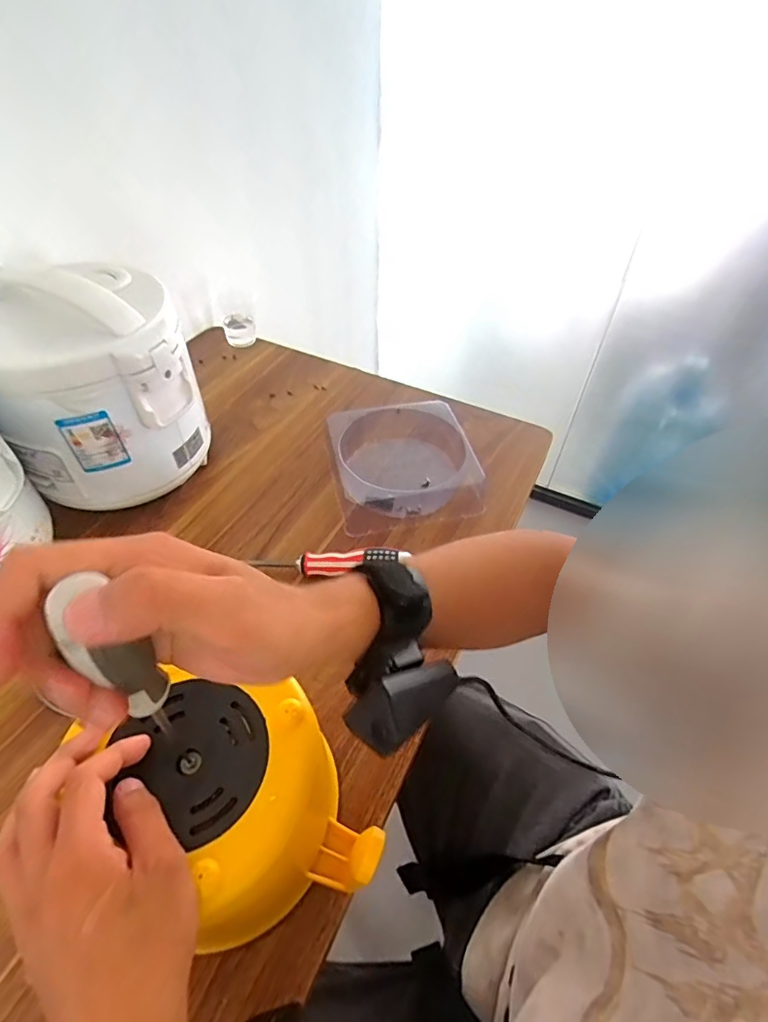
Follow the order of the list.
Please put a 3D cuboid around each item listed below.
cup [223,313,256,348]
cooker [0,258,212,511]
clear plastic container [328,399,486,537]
[{"bbox_3d":[-0.241,-0.302,0.840,0.047,0.034,0.046,2,48,-2],"label":"cup"},{"bbox_3d":[-0.307,-0.124,0.547,0.199,0.223,0.180,-25,55,-26],"label":"cooker"},{"bbox_3d":[0.024,-0.067,0.621,0.171,0.056,0.193,-7,49,-10],"label":"clear plastic container"}]

